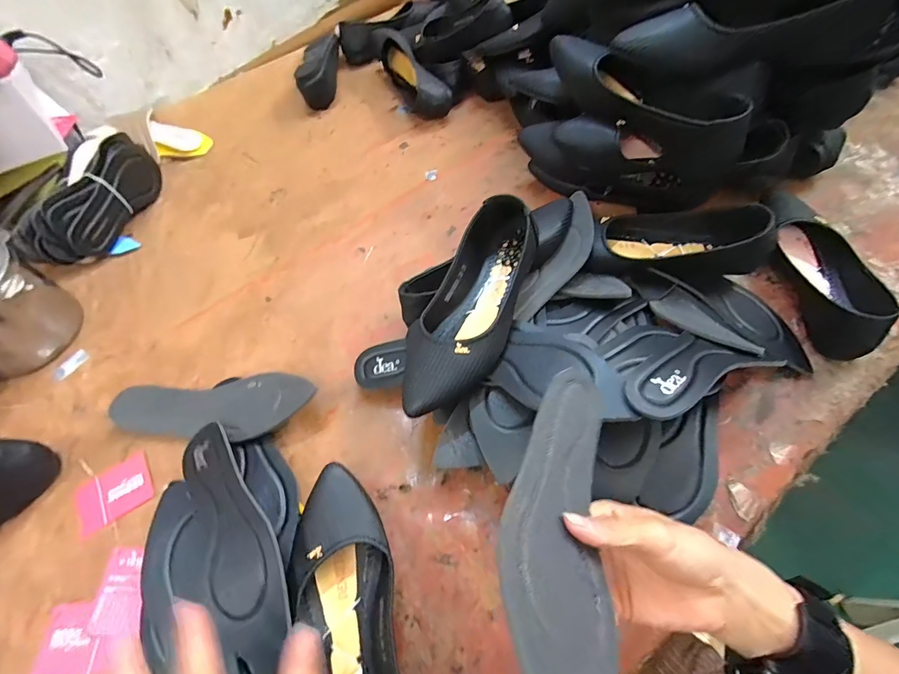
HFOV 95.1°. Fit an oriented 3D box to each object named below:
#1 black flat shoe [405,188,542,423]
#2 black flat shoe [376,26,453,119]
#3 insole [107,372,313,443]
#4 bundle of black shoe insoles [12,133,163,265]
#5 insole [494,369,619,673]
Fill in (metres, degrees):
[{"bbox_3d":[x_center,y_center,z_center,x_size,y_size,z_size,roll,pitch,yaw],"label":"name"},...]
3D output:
[{"bbox_3d":[0.024,-0.045,0.426,0.100,0.079,0.264,19,63,14],"label":"black flat shoe"},{"bbox_3d":[-0.066,-0.493,0.774,0.070,0.078,0.222,-23,61,-10],"label":"black flat shoe"},{"bbox_3d":[-0.270,0.077,0.468,0.230,0.034,0.076,2,60,4],"label":"insole"},{"bbox_3d":[-0.530,-0.217,0.624,0.065,0.081,0.251,6,60,6],"label":"bundle of black shoe insoles"},{"bbox_3d":[0.073,0.108,0.258,0.074,0.019,0.240,31,40,-7],"label":"insole"}]

